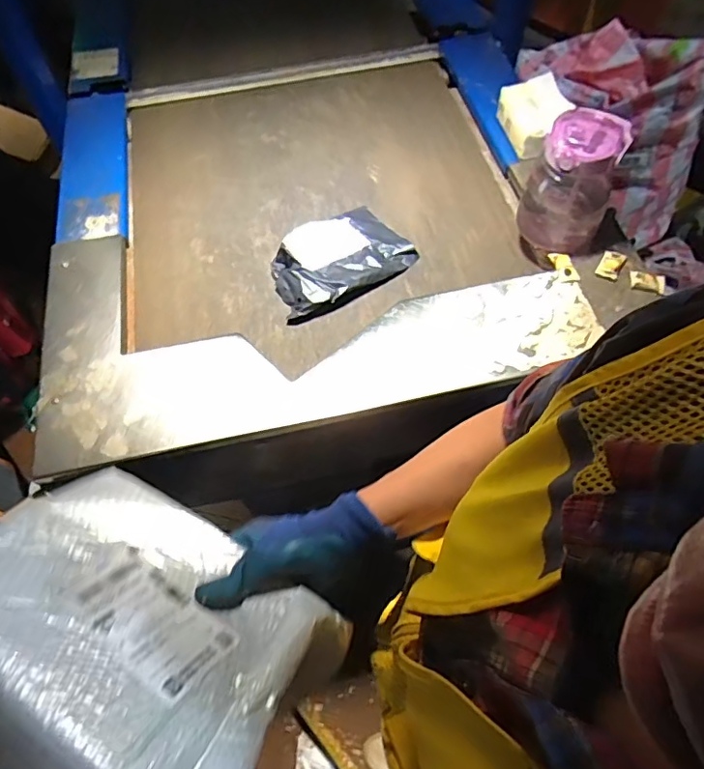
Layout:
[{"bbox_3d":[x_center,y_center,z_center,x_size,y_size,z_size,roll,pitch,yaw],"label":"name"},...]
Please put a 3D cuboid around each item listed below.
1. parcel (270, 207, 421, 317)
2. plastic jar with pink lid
[{"bbox_3d":[-0.019,-0.198,0.827,0.214,0.059,0.137,-30,64,-13],"label":"parcel"},{"bbox_3d":[0.309,-0.271,0.787,0.114,0.201,0.123,-1,62,2],"label":"plastic jar with pink lid"}]

